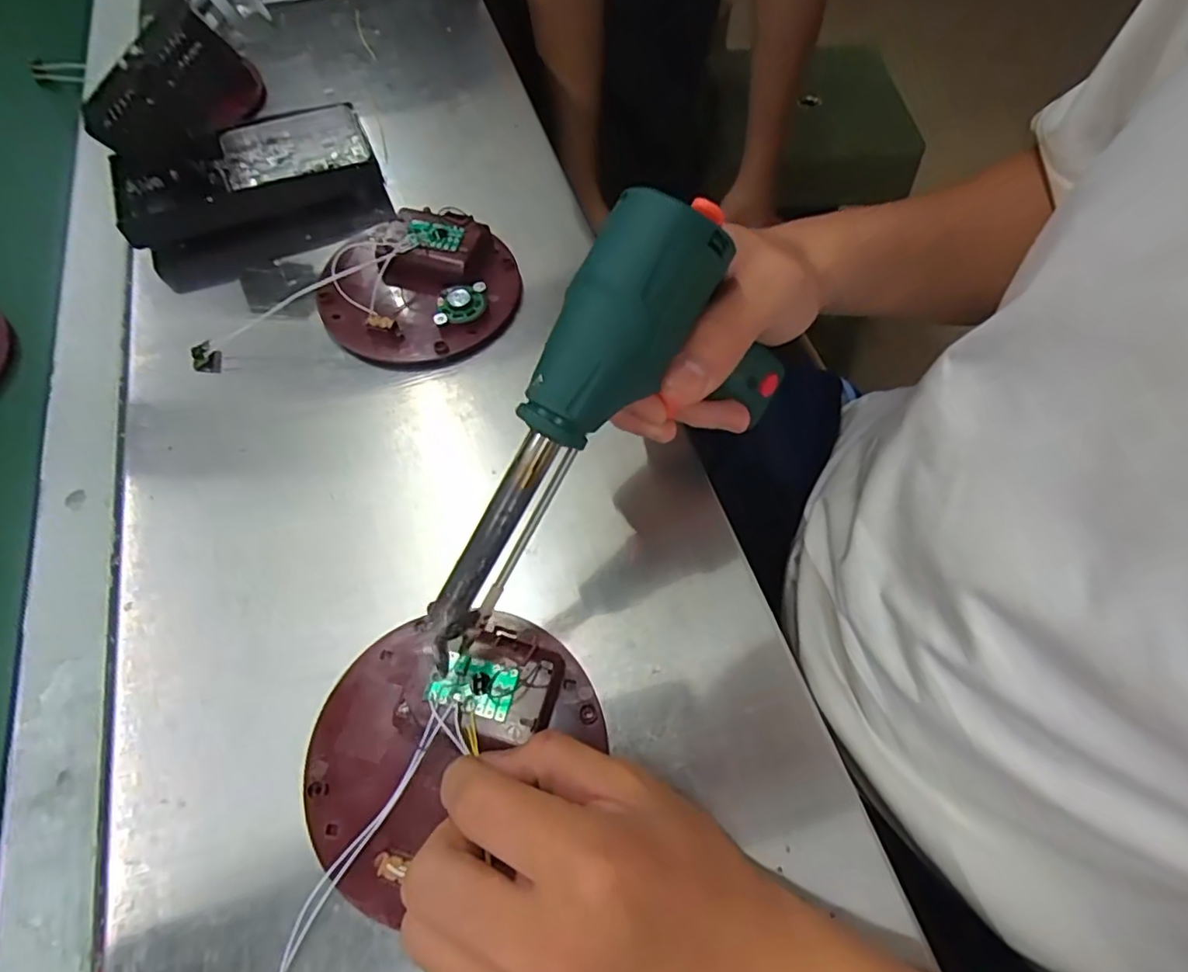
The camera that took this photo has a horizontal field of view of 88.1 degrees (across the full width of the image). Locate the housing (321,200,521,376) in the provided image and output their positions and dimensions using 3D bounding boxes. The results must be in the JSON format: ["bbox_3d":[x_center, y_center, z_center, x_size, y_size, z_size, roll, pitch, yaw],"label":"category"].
[{"bbox_3d":[-0.105,-0.122,0.373,0.103,0.034,0.113,0,61,0],"label":"housing"}]

